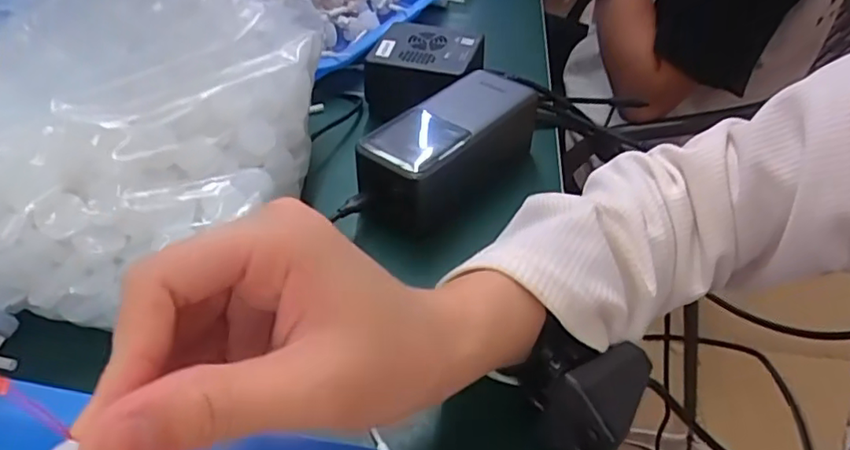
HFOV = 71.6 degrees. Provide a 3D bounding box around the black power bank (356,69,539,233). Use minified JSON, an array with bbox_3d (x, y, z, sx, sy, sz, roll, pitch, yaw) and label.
[{"bbox_3d":[0.019,-0.046,0.382,0.066,0.052,0.132,29,49,27],"label":"black power bank"}]

